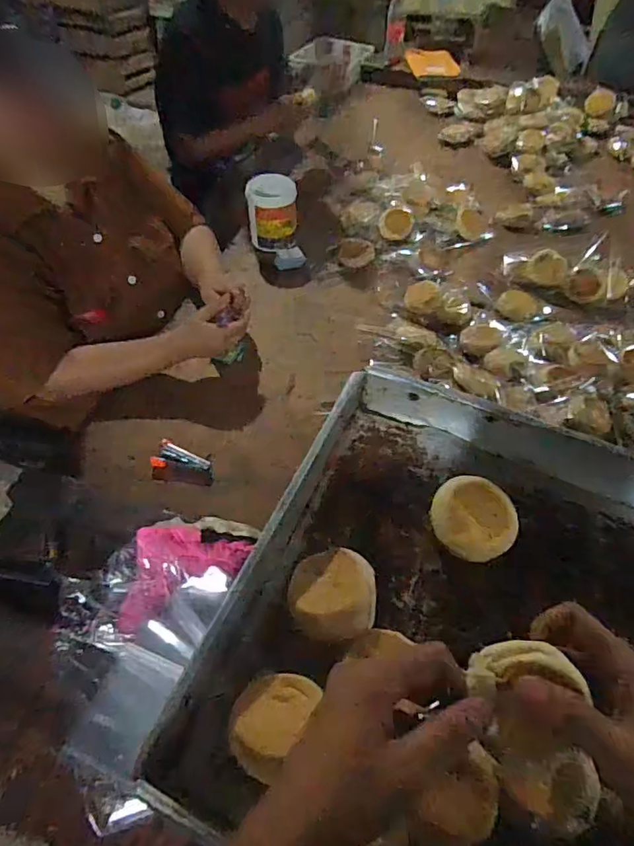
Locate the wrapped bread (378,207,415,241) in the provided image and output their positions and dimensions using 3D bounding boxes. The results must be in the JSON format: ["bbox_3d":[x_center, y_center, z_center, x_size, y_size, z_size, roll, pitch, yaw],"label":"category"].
[{"bbox_3d":[0.189,-0.473,1.237,0.080,0.029,0.102,3,52,3],"label":"wrapped bread"}]

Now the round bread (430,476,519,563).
[{"bbox_3d":[0.146,0.089,0.487,0.076,0.022,0.074,0,52,0],"label":"round bread"}]

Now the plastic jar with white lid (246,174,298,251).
[{"bbox_3d":[-0.101,-0.476,1.183,0.111,0.131,0.113,0,52,0],"label":"plastic jar with white lid"}]

